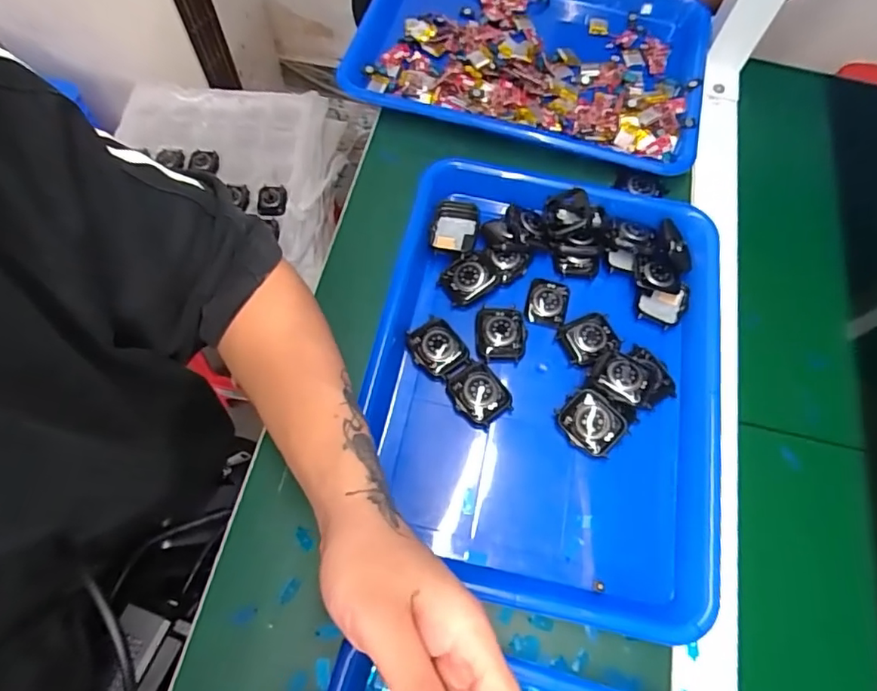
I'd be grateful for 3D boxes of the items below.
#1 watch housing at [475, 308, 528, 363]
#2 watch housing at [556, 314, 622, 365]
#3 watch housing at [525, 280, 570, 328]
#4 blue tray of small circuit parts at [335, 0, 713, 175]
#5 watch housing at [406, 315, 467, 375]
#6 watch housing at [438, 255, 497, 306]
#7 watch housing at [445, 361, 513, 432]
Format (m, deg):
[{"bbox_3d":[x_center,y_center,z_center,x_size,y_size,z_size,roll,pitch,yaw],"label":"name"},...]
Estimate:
[{"bbox_3d":[0.049,-0.010,0.419,0.038,0.008,0.044,5,65,2],"label":"watch housing"},{"bbox_3d":[0.119,-0.006,0.421,0.042,0.009,0.035,-25,67,-11],"label":"watch housing"},{"bbox_3d":[0.088,-0.035,0.436,0.032,0.009,0.040,14,66,6],"label":"watch housing"},{"bbox_3d":[0.088,-0.305,0.544,0.349,0.037,0.254,14,66,7],"label":"blue tray of small circuit parts"},{"bbox_3d":[-0.002,0.000,0.413,0.037,0.006,0.042,-36,70,-15],"label":"watch housing"},{"bbox_3d":[0.025,-0.055,0.433,0.043,0.011,0.034,-31,69,-13],"label":"watch housing"},{"bbox_3d":[0.029,0.036,0.396,0.036,0.013,0.046,-35,70,-15],"label":"watch housing"}]

